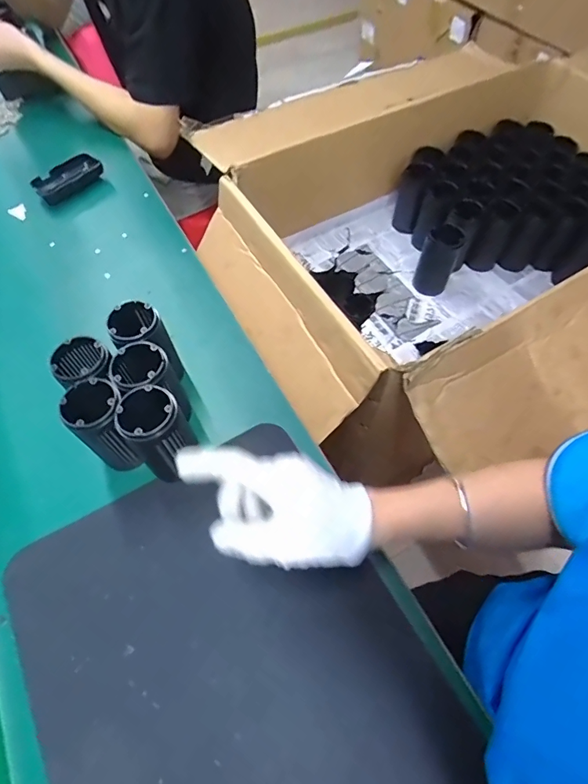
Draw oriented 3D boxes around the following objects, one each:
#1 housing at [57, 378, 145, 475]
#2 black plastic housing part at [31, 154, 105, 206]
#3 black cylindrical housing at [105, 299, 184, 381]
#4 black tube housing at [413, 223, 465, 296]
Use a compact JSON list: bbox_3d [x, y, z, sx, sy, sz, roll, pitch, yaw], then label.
[{"bbox_3d":[-0.183,0.034,0.430,0.050,0.096,0.050,-1,59,1],"label":"housing"},{"bbox_3d":[-0.361,-0.342,0.700,0.045,0.028,0.104,37,66,21],"label":"black plastic housing part"},{"bbox_3d":[-0.161,-0.045,0.478,0.052,0.104,0.050,-1,59,1],"label":"black cylindrical housing"},{"bbox_3d":[0.227,-0.208,0.689,0.051,0.117,0.059,20,61,13],"label":"black tube housing"}]

